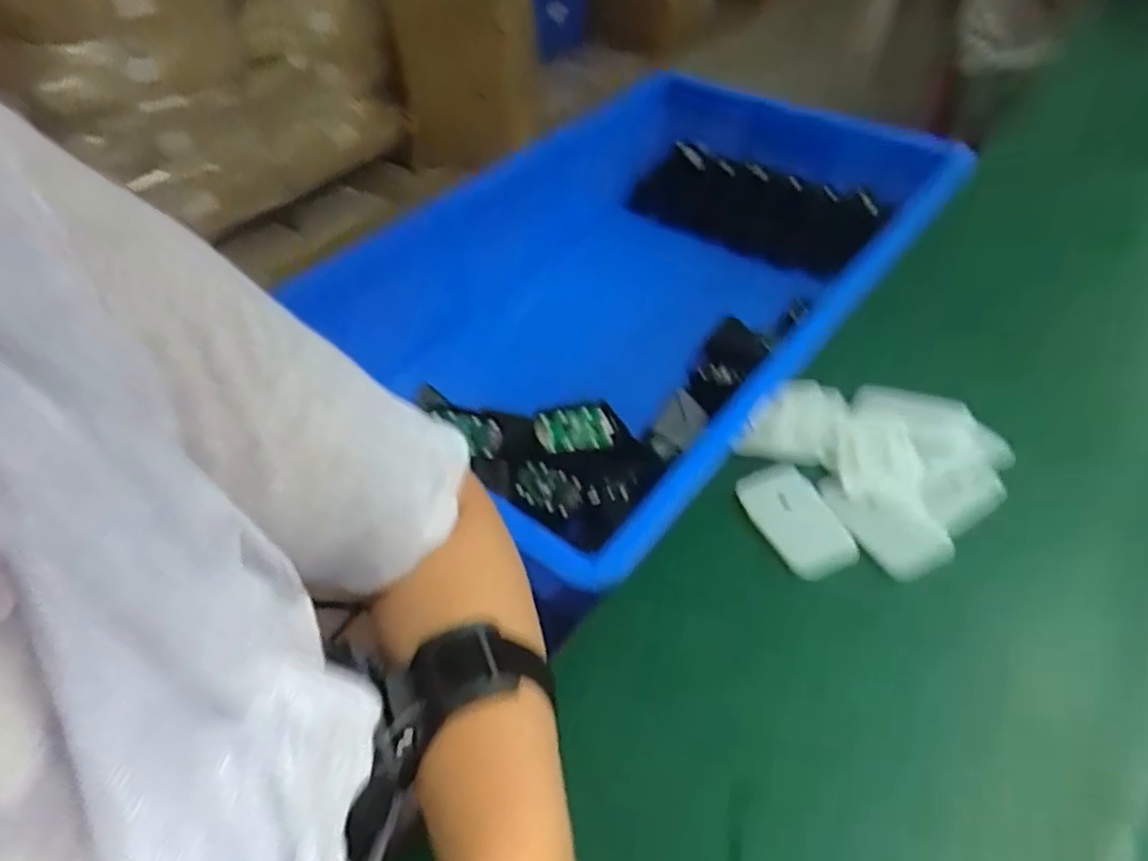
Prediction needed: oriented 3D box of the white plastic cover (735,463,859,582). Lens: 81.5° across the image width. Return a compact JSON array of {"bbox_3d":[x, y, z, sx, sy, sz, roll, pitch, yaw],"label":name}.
[{"bbox_3d":[0.134,0.055,0.407,0.042,0.014,0.077,-19,48,-12],"label":"white plastic cover"}]

